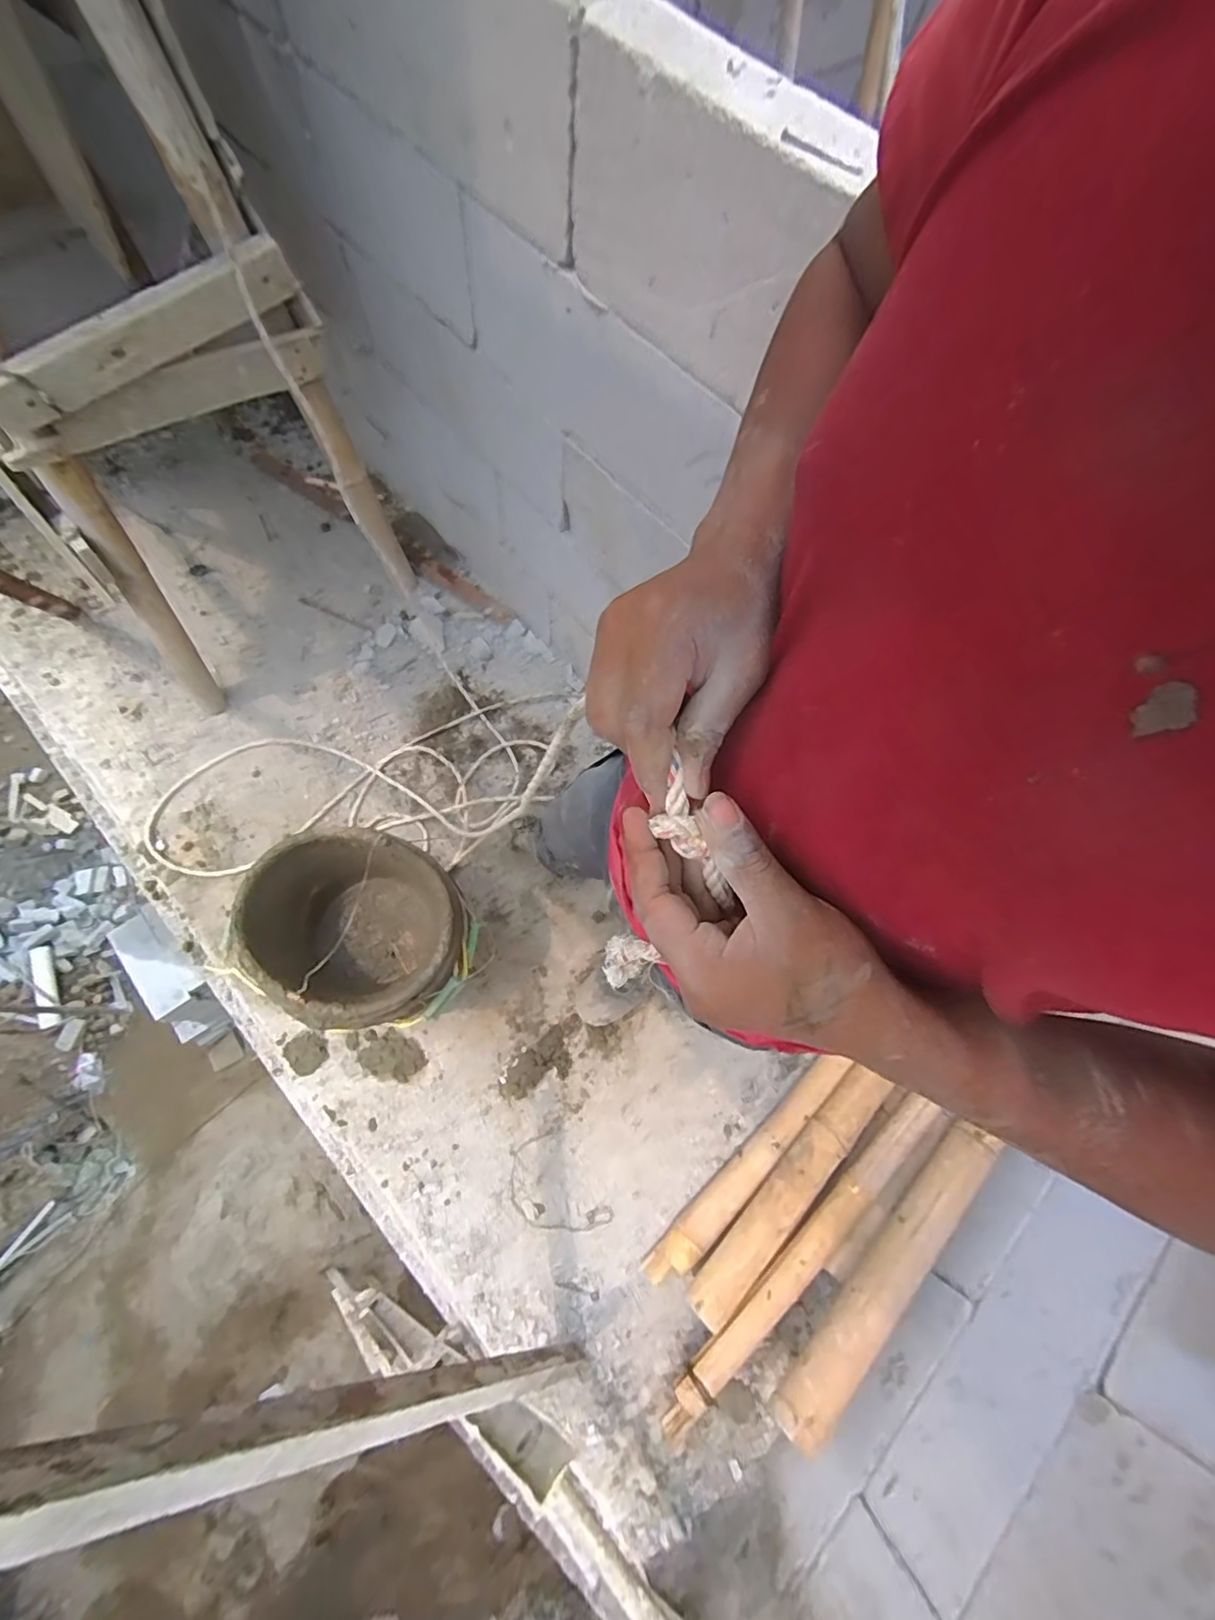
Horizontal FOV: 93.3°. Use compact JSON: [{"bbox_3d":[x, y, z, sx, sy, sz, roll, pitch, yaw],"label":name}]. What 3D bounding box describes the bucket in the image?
[{"bbox_3d":[-0.368,0.186,0.881,0.292,0.221,0.262,30,70,5],"label":"bucket"}]

